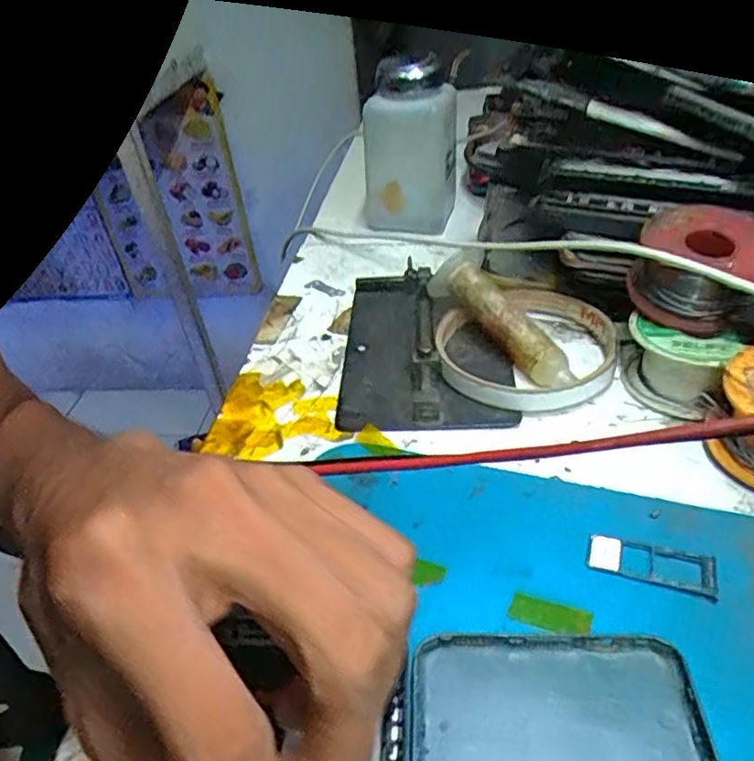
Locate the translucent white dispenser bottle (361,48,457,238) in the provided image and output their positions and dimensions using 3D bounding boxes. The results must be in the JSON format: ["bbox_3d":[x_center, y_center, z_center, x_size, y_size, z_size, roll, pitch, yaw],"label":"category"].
[{"bbox_3d":[0.022,-0.157,0.412,0.062,0.095,0.070,0,39,7],"label":"translucent white dispenser bottle"}]

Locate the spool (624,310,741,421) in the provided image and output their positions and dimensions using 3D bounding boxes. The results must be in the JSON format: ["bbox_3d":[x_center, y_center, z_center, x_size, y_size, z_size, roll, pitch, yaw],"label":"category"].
[{"bbox_3d":[0.124,-0.009,0.259,0.039,0.032,0.038,-5,38,4],"label":"spool"}]

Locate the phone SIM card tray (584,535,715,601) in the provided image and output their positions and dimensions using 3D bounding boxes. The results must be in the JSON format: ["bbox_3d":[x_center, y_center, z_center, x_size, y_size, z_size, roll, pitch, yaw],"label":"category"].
[{"bbox_3d":[0.089,0.059,0.200,0.038,0.004,0.015,10,41,21],"label":"phone SIM card tray"}]

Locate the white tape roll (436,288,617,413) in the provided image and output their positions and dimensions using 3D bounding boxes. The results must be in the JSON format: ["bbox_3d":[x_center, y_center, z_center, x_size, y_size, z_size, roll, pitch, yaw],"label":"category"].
[{"bbox_3d":[0.068,-0.019,0.291,0.085,0.017,0.085,-5,38,4],"label":"white tape roll"}]

